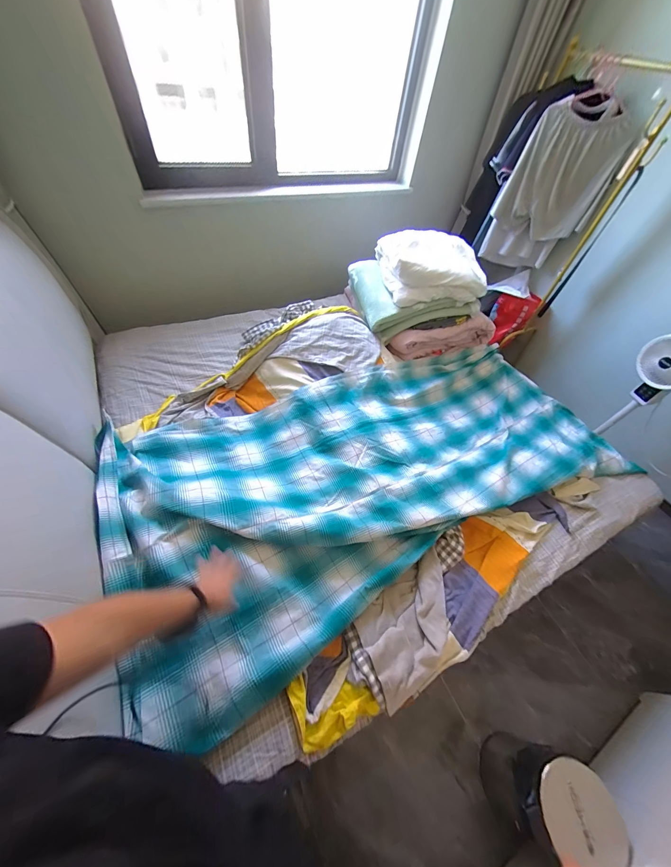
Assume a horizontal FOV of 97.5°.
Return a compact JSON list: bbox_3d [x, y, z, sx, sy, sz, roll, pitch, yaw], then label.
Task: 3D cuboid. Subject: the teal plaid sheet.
[{"bbox_3d":[0.156,0.086,1.013,1.567,0.216,0.797,-21,59,-17],"label":"teal plaid sheet"}]

